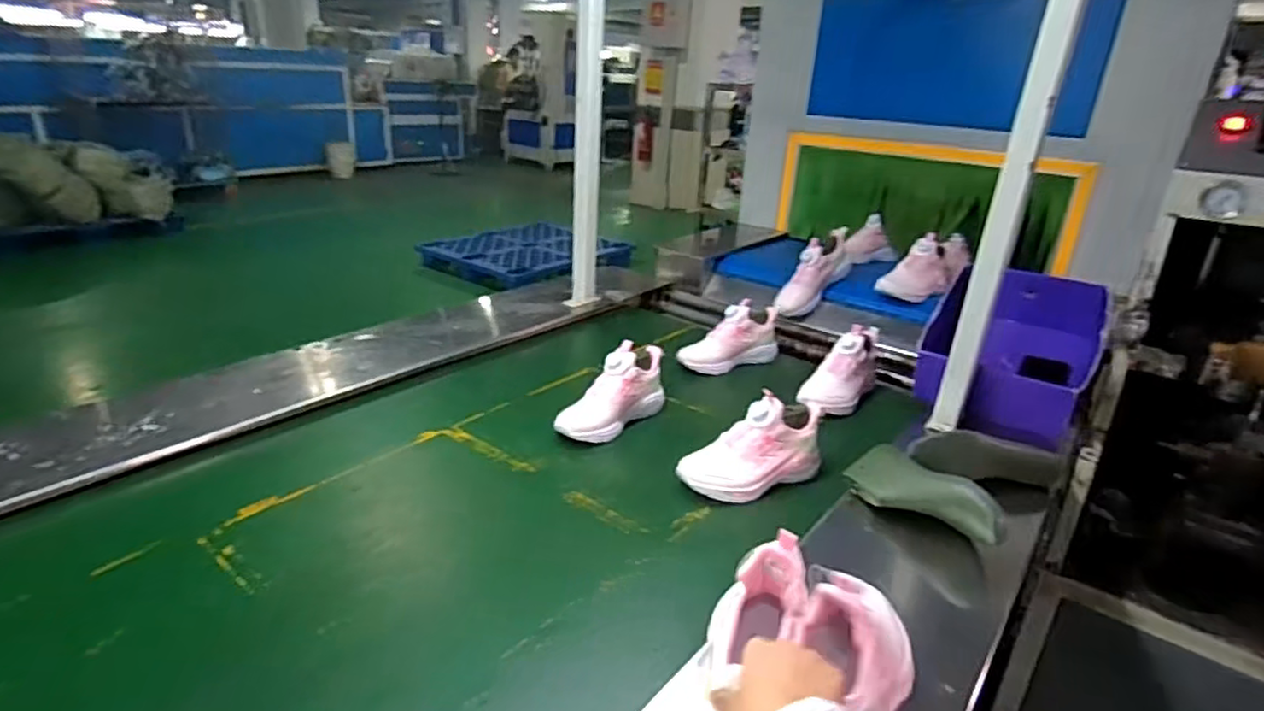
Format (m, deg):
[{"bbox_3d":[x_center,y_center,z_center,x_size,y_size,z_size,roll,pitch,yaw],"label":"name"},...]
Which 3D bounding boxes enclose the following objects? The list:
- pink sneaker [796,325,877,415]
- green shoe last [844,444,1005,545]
[{"bbox_3d":[0.418,0.025,1.314,0.095,0.123,0.243,19,29,32],"label":"pink sneaker"},{"bbox_3d":[0.394,0.187,0.897,0.056,0.069,0.212,-15,30,-35],"label":"green shoe last"}]

